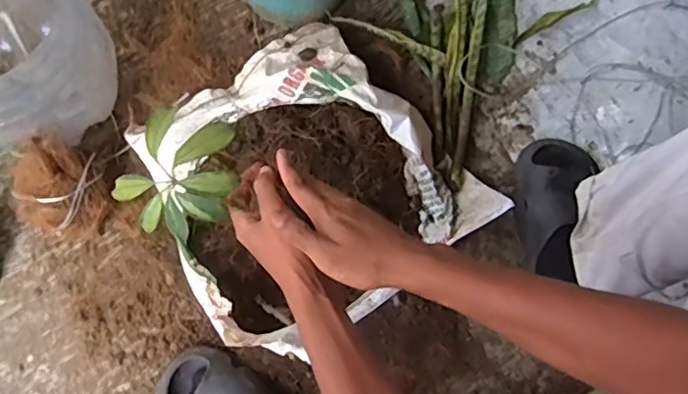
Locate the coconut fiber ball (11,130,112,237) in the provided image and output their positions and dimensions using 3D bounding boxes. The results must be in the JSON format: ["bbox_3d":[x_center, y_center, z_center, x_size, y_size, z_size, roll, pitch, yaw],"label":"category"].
[{"bbox_3d":[-0.355,-0.006,0.769,0.096,0.125,0.109,21,76,3],"label":"coconut fiber ball"}]

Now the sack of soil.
[{"bbox_3d":[-0.052,-0.029,0.799,0.385,0.110,0.380,-35,77,-10],"label":"sack of soil"}]

